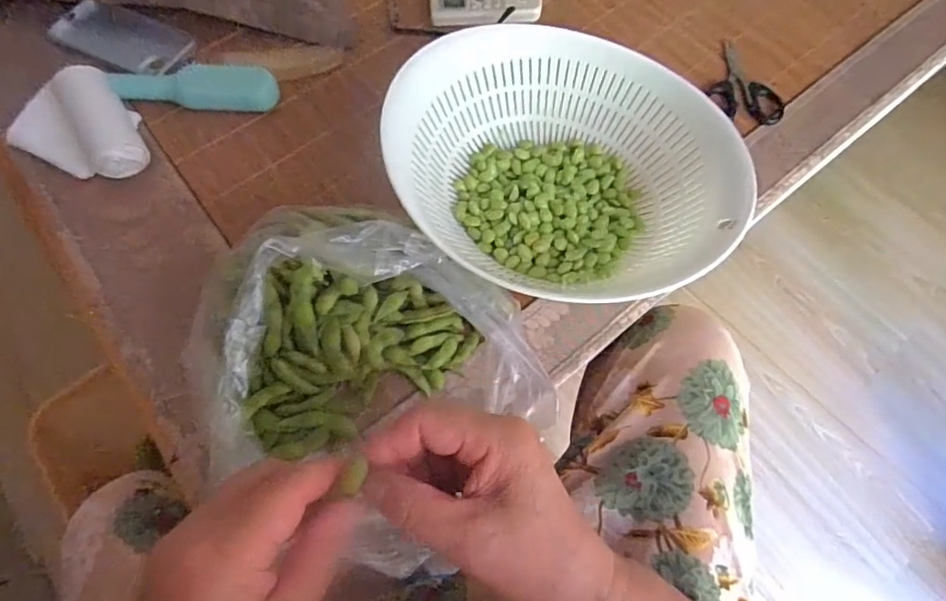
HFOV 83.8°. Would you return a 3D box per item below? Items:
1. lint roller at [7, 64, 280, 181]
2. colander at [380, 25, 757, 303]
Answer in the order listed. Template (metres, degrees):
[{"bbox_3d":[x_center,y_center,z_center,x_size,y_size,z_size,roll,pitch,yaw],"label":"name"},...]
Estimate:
[{"bbox_3d":[-0.322,-0.193,0.515,0.231,0.055,0.119,-38,72,-14],"label":"lint roller"},{"bbox_3d":[0.067,-0.111,0.454,0.259,0.100,0.241,0,67,0],"label":"colander"}]

